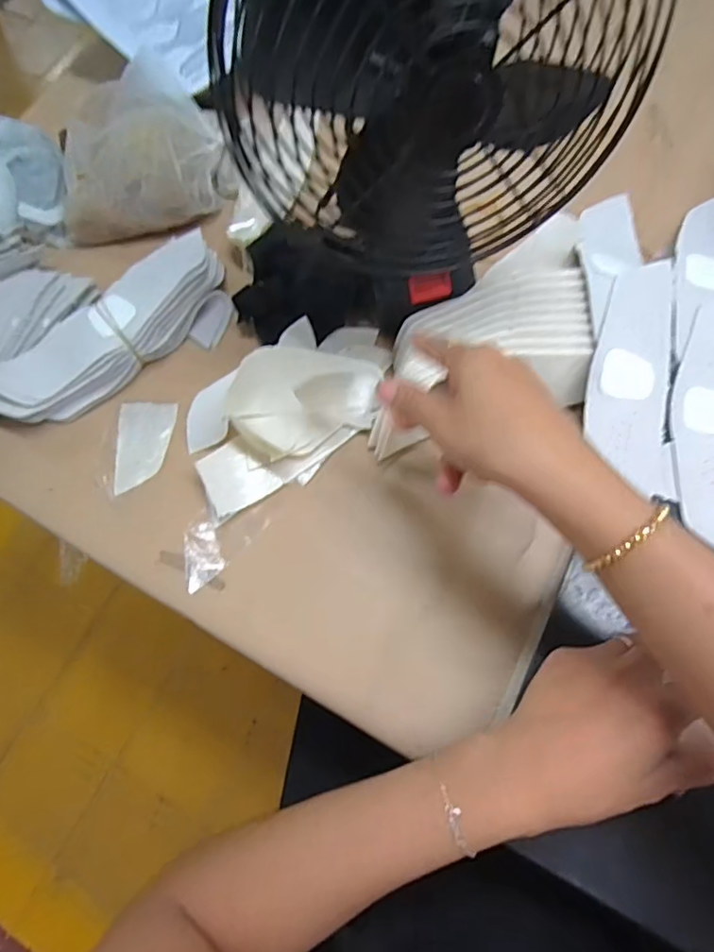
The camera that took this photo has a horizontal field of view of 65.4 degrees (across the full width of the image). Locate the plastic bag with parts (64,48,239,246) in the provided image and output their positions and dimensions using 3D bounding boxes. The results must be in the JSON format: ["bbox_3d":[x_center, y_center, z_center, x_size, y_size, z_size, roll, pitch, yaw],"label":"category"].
[{"bbox_3d":[-0.200,-0.276,0.481,0.145,0.069,0.121,-25,72,-4],"label":"plastic bag with parts"}]

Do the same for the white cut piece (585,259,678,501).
[{"bbox_3d":[0.196,-0.076,0.398,0.059,0.017,0.176,7,70,3],"label":"white cut piece"}]

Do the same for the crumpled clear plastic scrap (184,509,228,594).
[{"bbox_3d":[-0.115,0.055,0.407,0.029,0.004,0.053,-19,71,-2],"label":"crumpled clear plastic scrap"}]

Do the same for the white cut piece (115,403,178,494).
[{"bbox_3d":[-0.169,-0.024,0.439,0.043,0.006,0.073,1,72,5],"label":"white cut piece"}]

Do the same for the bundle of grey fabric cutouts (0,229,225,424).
[{"bbox_3d":[-0.196,-0.117,0.449,0.212,0.040,0.068,-44,75,-10],"label":"bundle of grey fabric cutouts"}]

